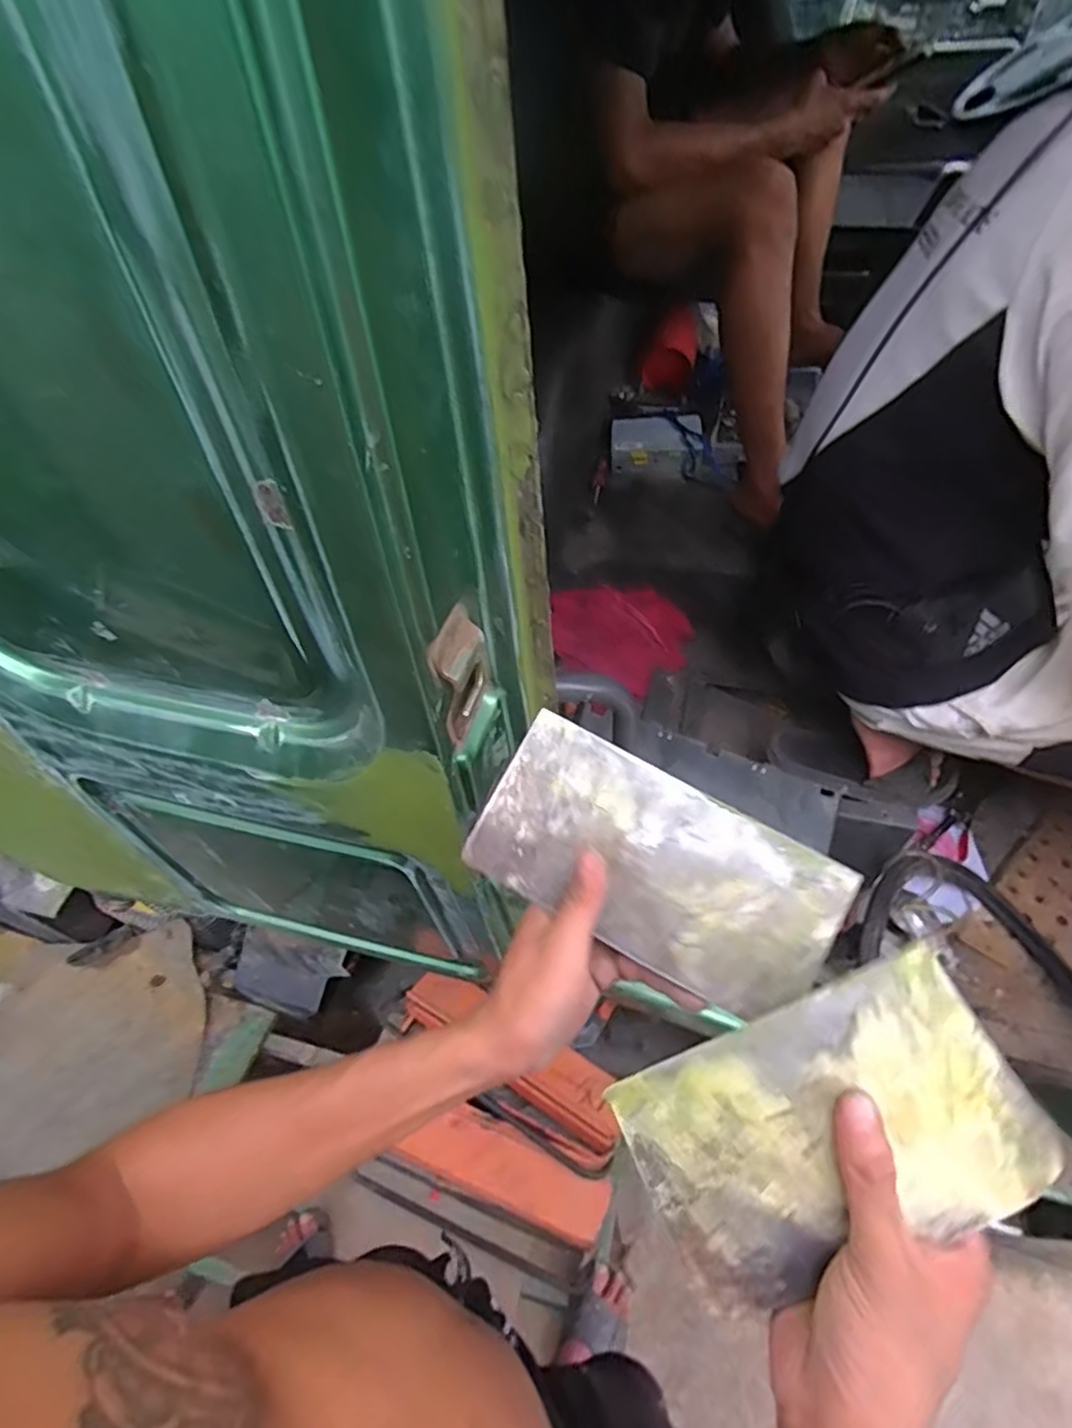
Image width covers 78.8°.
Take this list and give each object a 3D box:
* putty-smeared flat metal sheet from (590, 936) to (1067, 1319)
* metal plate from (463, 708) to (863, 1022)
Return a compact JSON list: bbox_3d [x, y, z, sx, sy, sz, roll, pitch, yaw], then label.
[{"bbox_3d":[0.130,0.191,0.298,0.168,0.004,0.101,-30,70,8],"label":"putty-smeared flat metal sheet"},{"bbox_3d":[0.067,0.086,0.365,0.195,0.007,0.098,28,85,7],"label":"metal plate"}]

